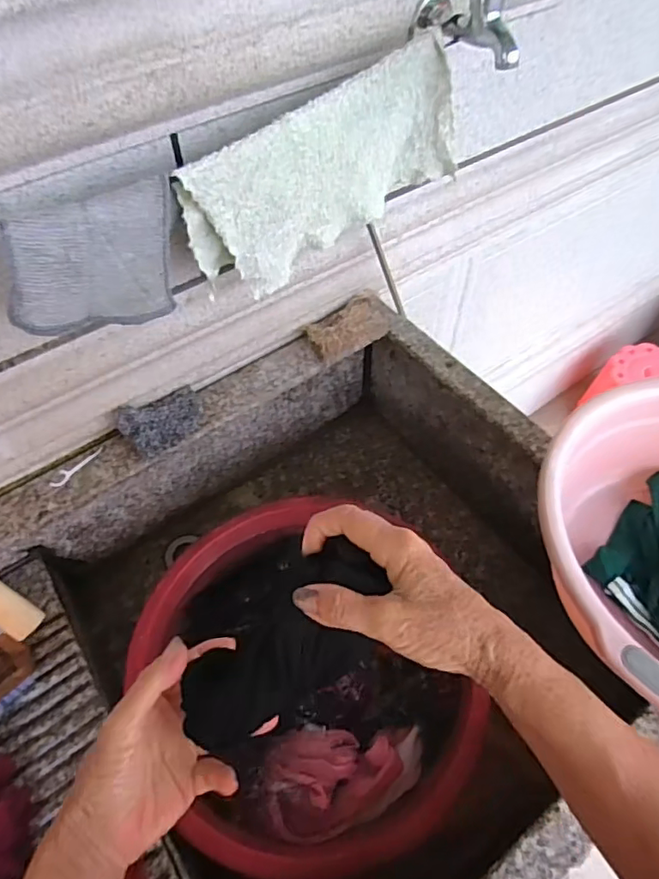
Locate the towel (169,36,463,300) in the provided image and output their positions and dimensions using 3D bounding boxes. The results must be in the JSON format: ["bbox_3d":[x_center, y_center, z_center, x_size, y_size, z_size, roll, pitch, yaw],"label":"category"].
[{"bbox_3d":[-0.004,-0.248,0.533,0.280,0.160,0.029,-28,59,-19],"label":"towel"}]

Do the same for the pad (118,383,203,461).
[{"bbox_3d":[-0.191,-0.021,0.661,0.094,0.015,0.062,-23,91,-30],"label":"pad"}]

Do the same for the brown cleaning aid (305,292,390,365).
[{"bbox_3d":[0.027,-0.149,0.749,0.114,0.036,0.056,-33,61,-21],"label":"brown cleaning aid"}]

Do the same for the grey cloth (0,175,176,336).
[{"bbox_3d":[-0.190,-0.140,0.457,0.126,0.117,0.016,-19,53,-29],"label":"grey cloth"}]

